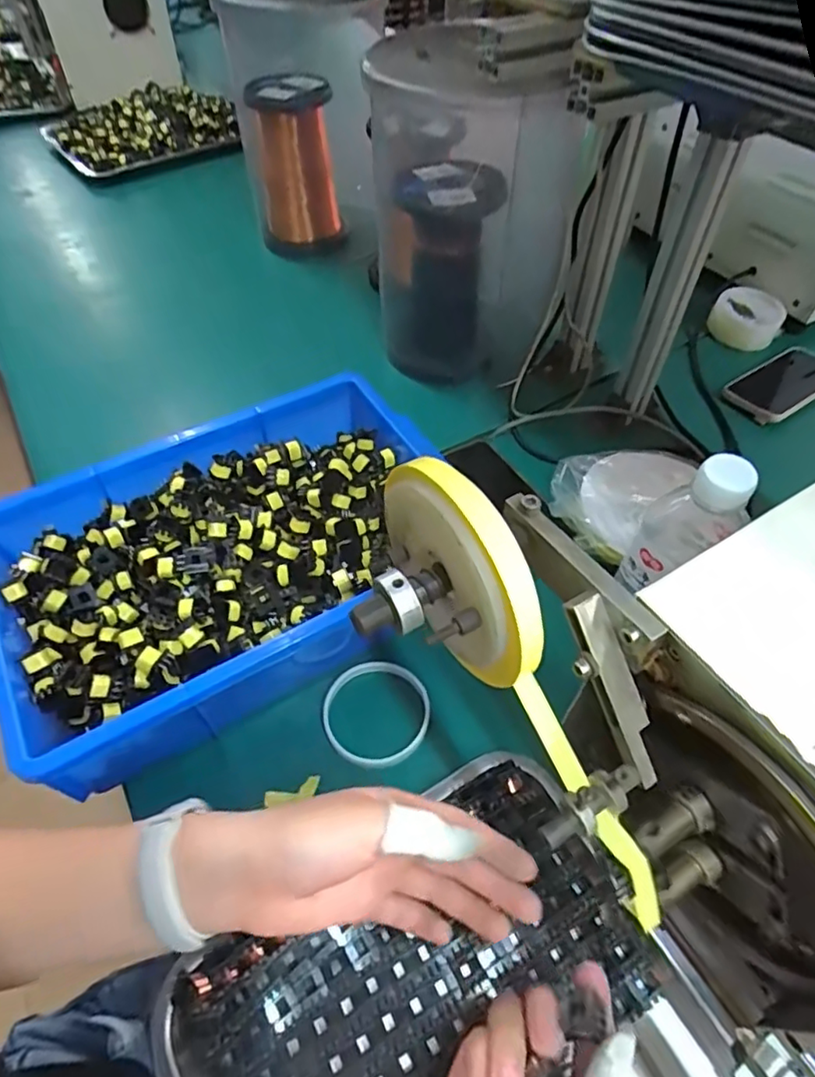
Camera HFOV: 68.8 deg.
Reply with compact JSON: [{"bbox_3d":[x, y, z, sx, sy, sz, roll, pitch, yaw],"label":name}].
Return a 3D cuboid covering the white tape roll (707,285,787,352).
[{"bbox_3d":[0.438,-0.282,0.771,0.082,0.047,0.082,0,52,0],"label":"white tape roll"}]

